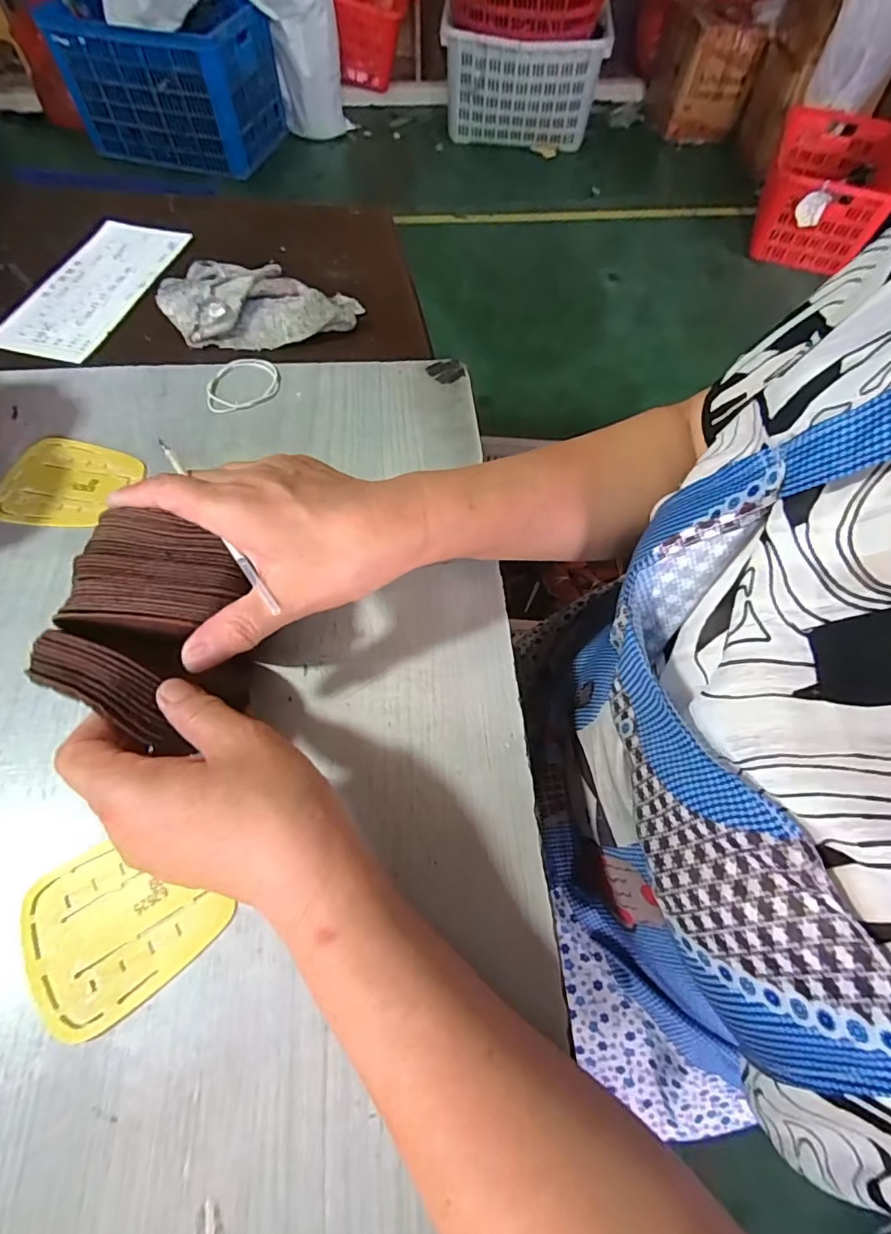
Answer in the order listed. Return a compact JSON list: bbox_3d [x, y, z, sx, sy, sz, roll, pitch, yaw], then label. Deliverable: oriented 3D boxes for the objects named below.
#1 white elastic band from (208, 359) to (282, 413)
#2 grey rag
[{"bbox_3d":[-0.165,-0.190,0.431,0.054,0.006,0.063,-3,61,-5],"label":"white elastic band"},{"bbox_3d":[-0.164,-0.280,0.468,0.165,0.031,0.089,4,61,-1],"label":"grey rag"}]

